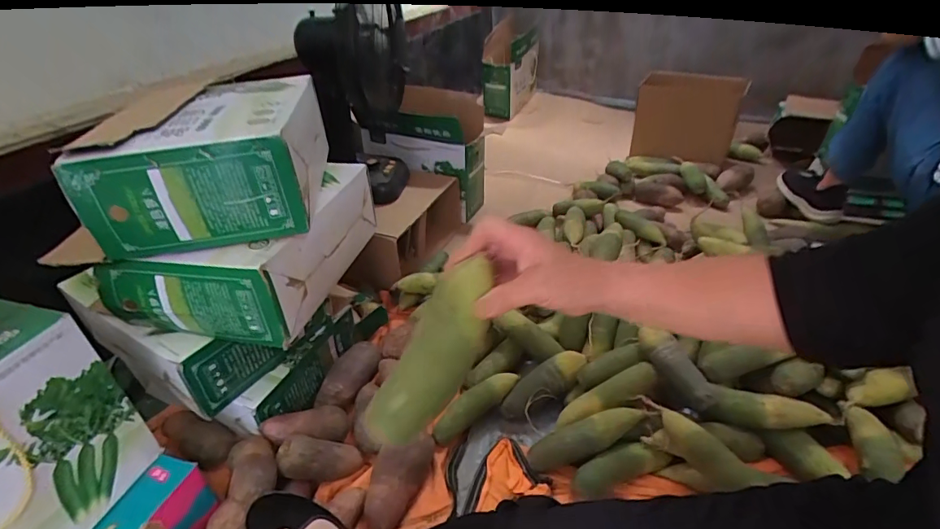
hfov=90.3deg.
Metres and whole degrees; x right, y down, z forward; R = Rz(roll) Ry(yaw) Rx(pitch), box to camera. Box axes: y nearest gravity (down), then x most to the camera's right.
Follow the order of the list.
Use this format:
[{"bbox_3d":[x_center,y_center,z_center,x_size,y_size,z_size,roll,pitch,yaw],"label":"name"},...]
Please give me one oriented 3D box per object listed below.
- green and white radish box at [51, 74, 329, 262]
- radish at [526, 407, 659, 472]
[{"bbox_3d":[-0.370,-0.172,0.703,0.255,0.138,0.310,-7,36,-7],"label":"green and white radish box"},{"bbox_3d":[0.200,0.287,0.778,0.216,0.050,0.051,-24,39,2],"label":"radish"}]

